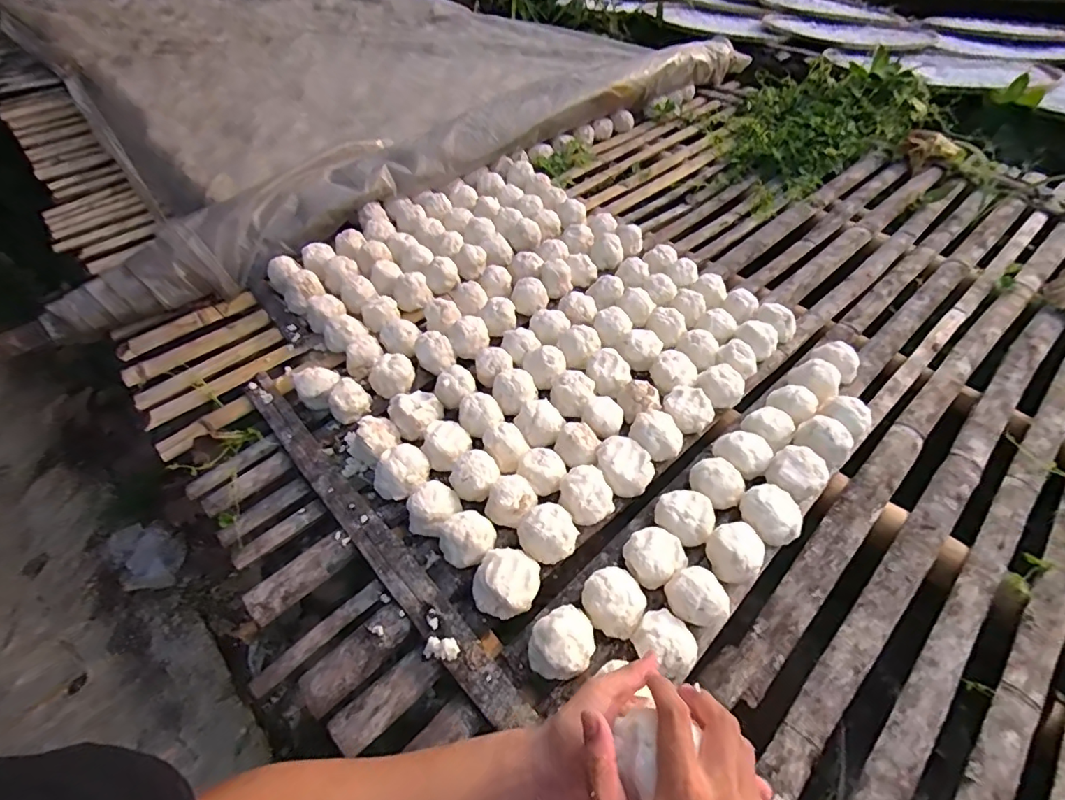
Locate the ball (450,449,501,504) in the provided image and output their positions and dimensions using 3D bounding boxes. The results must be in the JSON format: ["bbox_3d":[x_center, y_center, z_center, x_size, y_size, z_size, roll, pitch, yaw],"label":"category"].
[{"bbox_3d":[-0.082,0.110,0.731,0.069,0.049,0.064,-1,50,2],"label":"ball"}]

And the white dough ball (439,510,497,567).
[{"bbox_3d":[-0.086,0.183,0.667,0.066,0.049,0.063,-1,50,2],"label":"white dough ball"}]

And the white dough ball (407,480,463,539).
[{"bbox_3d":[-0.139,0.152,0.703,0.066,0.045,0.063,-1,50,2],"label":"white dough ball"}]

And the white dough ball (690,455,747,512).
[{"bbox_3d":[0.267,0.124,0.732,0.075,0.056,0.068,19,54,17],"label":"white dough ball"}]

